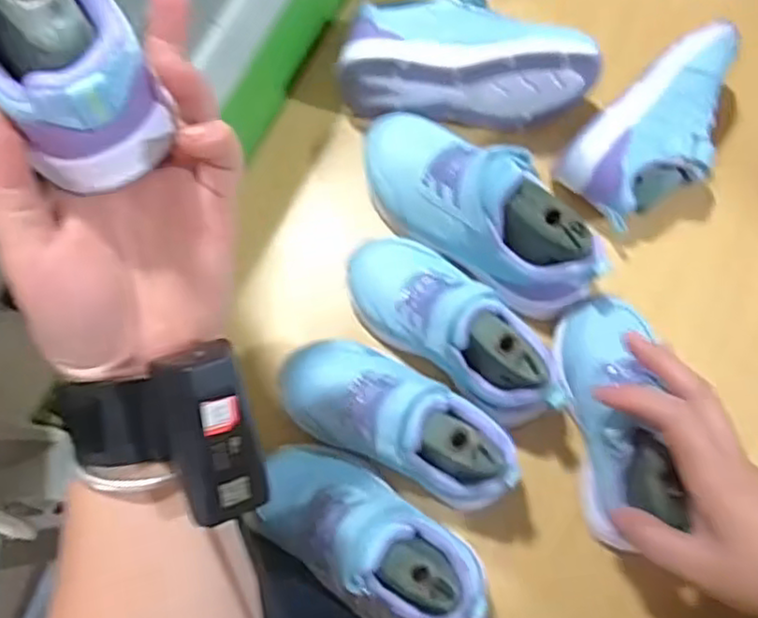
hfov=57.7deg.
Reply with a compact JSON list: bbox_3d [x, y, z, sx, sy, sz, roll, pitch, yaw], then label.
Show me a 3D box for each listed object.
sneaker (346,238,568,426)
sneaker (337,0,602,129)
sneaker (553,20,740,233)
[{"bbox_3d":[0.049,0.014,0.463,0.172,0.087,0.069,39,77,24],"label":"sneaker"},{"bbox_3d":[0.067,-0.193,0.522,0.187,0.075,0.084,2,74,0],"label":"sneaker"},{"bbox_3d":[0.206,-0.126,0.498,0.145,0.064,0.077,-40,78,-10],"label":"sneaker"}]

